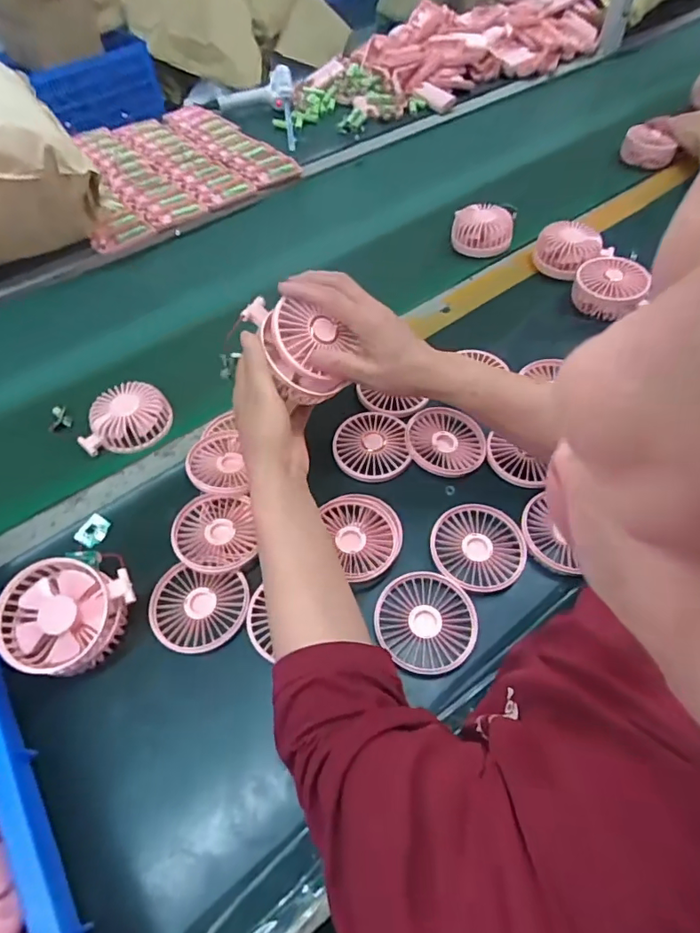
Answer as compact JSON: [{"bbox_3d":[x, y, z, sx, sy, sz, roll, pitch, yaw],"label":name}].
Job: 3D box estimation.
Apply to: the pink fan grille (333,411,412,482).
[{"bbox_3d":[0.022,-0.024,0.560,0.079,0.013,0.086,-4,54,0],"label":"pink fan grille"}]

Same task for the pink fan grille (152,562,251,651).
[{"bbox_3d":[-0.139,0.130,0.467,0.088,0.014,0.076,4,55,6],"label":"pink fan grille"}]

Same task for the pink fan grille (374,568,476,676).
[{"bbox_3d":[0.068,0.139,0.458,0.087,0.011,0.086,2,54,5],"label":"pink fan grille"}]

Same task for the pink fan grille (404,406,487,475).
[{"bbox_3d":[0.104,-0.026,0.560,0.084,0.013,0.085,-2,54,2],"label":"pink fan grille"}]

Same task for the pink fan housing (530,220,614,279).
[{"bbox_3d":[0.303,-0.300,0.720,0.070,0.052,0.085,-27,57,-15],"label":"pink fan housing"}]

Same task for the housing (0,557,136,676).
[{"bbox_3d":[-0.242,0.131,0.438,0.096,0.056,0.091,-2,54,2],"label":"housing"}]

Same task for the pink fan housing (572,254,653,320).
[{"bbox_3d":[0.341,-0.236,0.672,0.089,0.042,0.087,13,56,12],"label":"pink fan housing"}]

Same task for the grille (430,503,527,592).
[{"bbox_3d":[0.125,0.077,0.498,0.091,0.008,0.085,-32,59,-18],"label":"grille"}]

